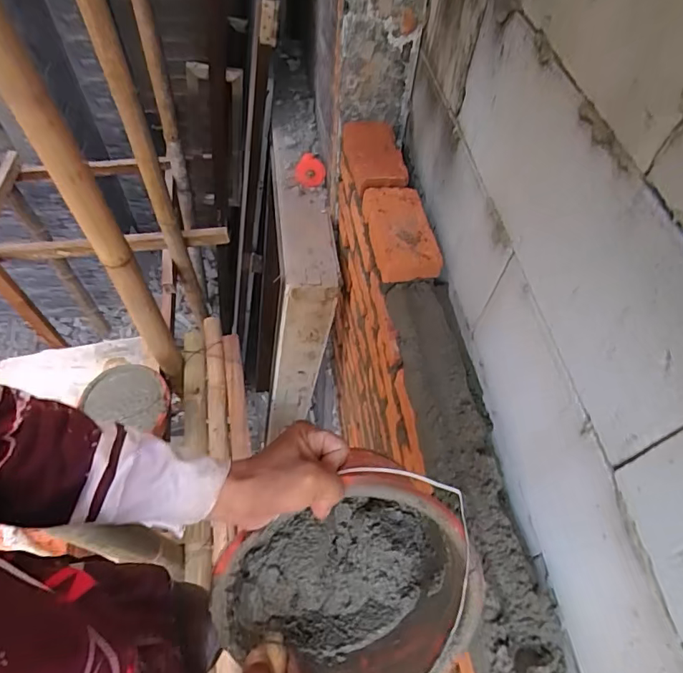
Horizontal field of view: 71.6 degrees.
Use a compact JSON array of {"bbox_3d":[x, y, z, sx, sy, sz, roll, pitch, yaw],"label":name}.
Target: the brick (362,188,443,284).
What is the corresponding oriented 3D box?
[{"bbox_3d":[0.104,-0.190,0.862,0.109,0.048,0.199,-5,57,-7],"label":"brick"}]

